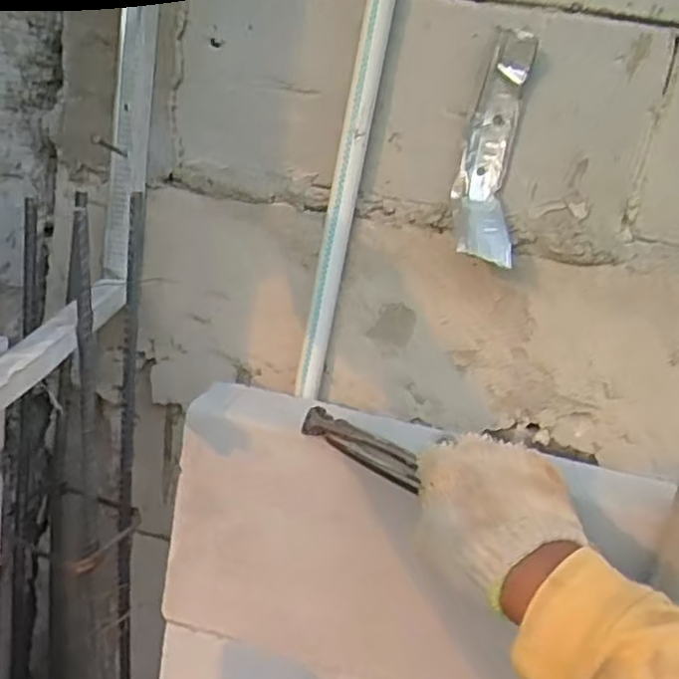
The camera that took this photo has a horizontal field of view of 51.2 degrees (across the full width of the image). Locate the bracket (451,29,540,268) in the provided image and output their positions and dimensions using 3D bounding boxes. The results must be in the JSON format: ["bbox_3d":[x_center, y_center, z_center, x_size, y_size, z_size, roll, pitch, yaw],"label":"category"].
[{"bbox_3d":[0.116,-0.145,0.532,0.043,0.155,0.084,8,16,1],"label":"bracket"}]

